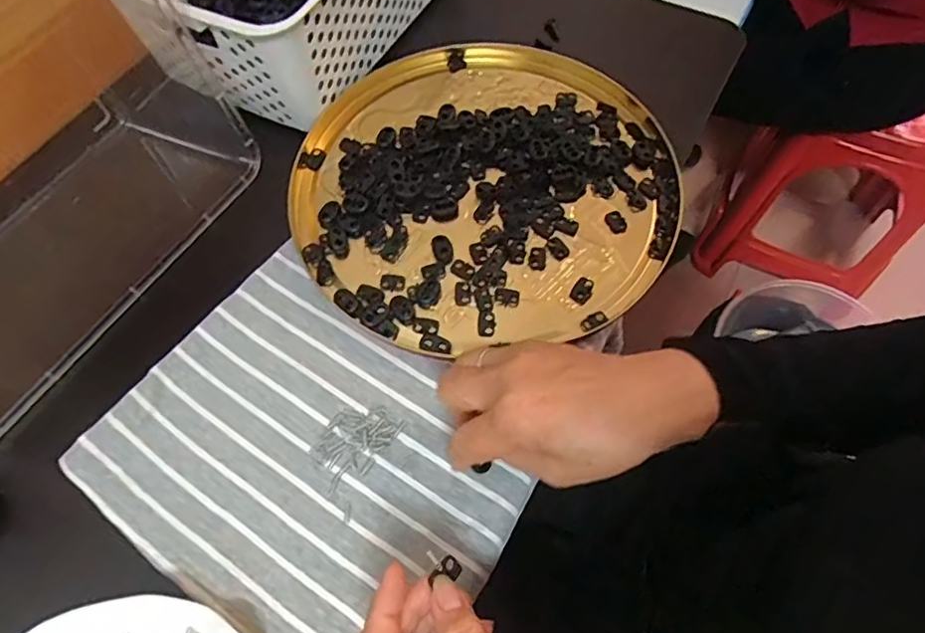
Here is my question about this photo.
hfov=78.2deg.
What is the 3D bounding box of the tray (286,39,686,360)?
[{"bbox_3d":[0.016,-0.110,0.453,0.290,0.025,0.280,-1,63,1],"label":"tray"}]

